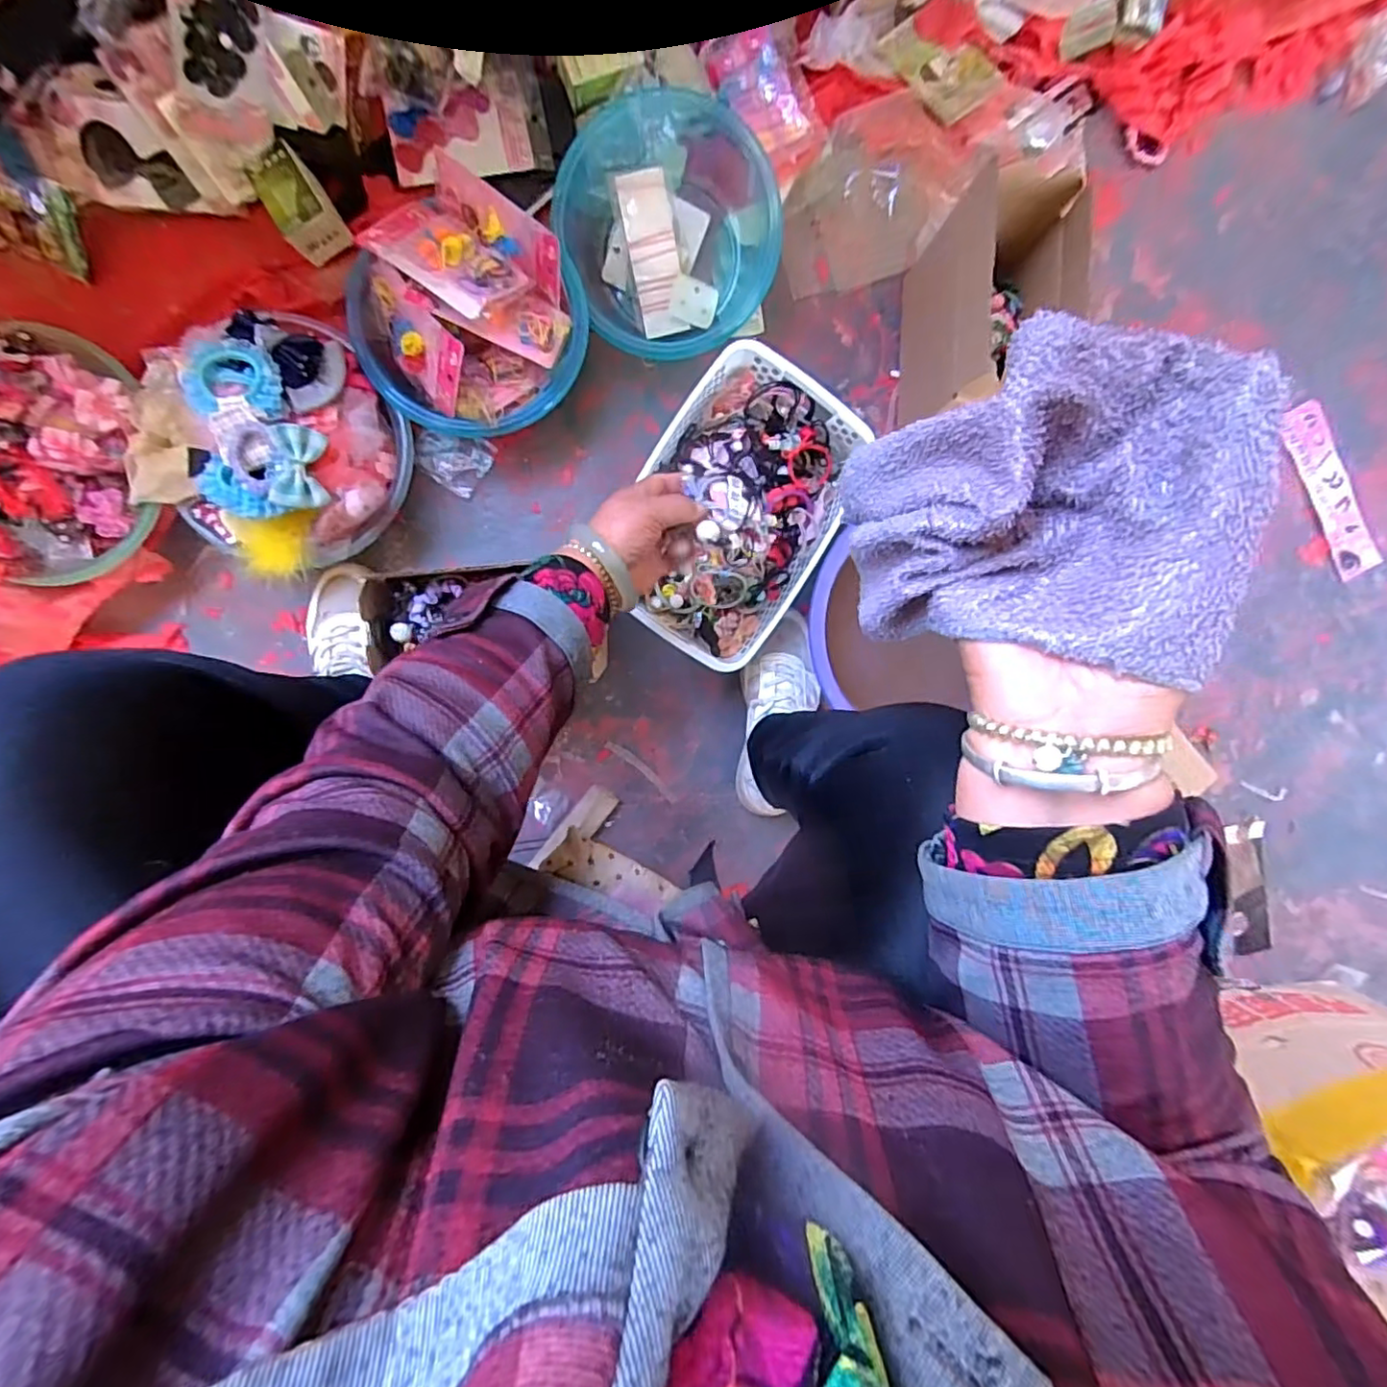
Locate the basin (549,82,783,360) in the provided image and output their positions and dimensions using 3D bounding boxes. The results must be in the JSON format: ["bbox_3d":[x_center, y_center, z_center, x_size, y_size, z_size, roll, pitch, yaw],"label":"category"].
[{"bbox_3d":[-0.036,-0.493,0.639,0.212,0.093,0.246,-18,96,-6],"label":"basin"}]

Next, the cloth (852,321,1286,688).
[{"bbox_3d":[0.126,-0.073,0.248,0.087,0.129,0.109,15,92,-8],"label":"cloth"}]

